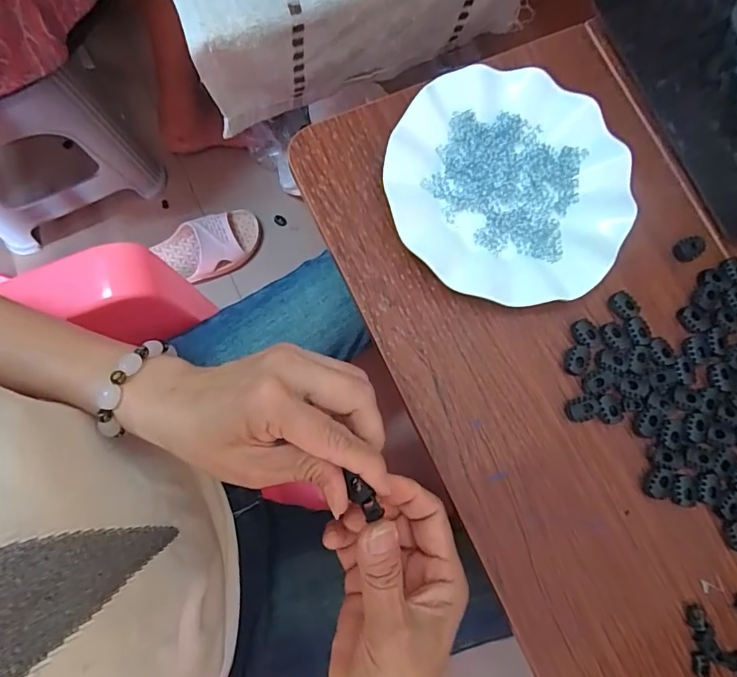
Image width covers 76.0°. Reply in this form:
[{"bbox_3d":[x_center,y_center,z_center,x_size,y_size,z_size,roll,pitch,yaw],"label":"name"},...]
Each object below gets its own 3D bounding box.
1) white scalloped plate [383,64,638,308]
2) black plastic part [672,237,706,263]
[{"bbox_3d":[0.105,-0.114,0.359,0.176,0.030,0.178,1,81,-4],"label":"white scalloped plate"},{"bbox_3d":[0.256,-0.071,0.376,0.022,0.011,0.017,-26,84,-8],"label":"black plastic part"}]

